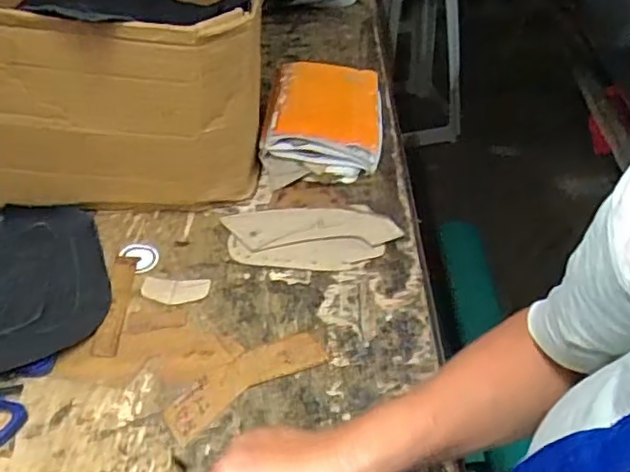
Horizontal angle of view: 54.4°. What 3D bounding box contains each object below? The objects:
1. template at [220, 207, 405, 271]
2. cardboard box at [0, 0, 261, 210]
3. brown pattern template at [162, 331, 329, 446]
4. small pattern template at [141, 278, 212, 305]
[{"bbox_3d":[-0.005,0.001,0.641,0.177,0.008,0.085,2,47,3],"label":"template"},{"bbox_3d":[-0.243,-0.235,0.723,0.357,0.258,0.453,-3,41,-3],"label":"cardboard box"},{"bbox_3d":[-0.056,0.119,0.512,0.142,0.004,0.048,-28,49,-29],"label":"brown pattern template"},{"bbox_3d":[-0.134,0.051,0.587,0.064,0.004,0.031,2,41,0],"label":"small pattern template"}]

